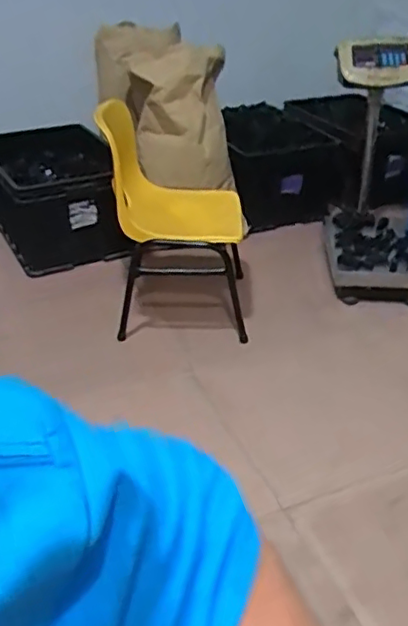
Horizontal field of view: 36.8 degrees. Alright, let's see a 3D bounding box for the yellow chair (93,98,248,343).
[{"bbox_3d":[-0.081,-0.268,1.706,0.399,0.575,0.459,0,32,-1],"label":"yellow chair"}]

